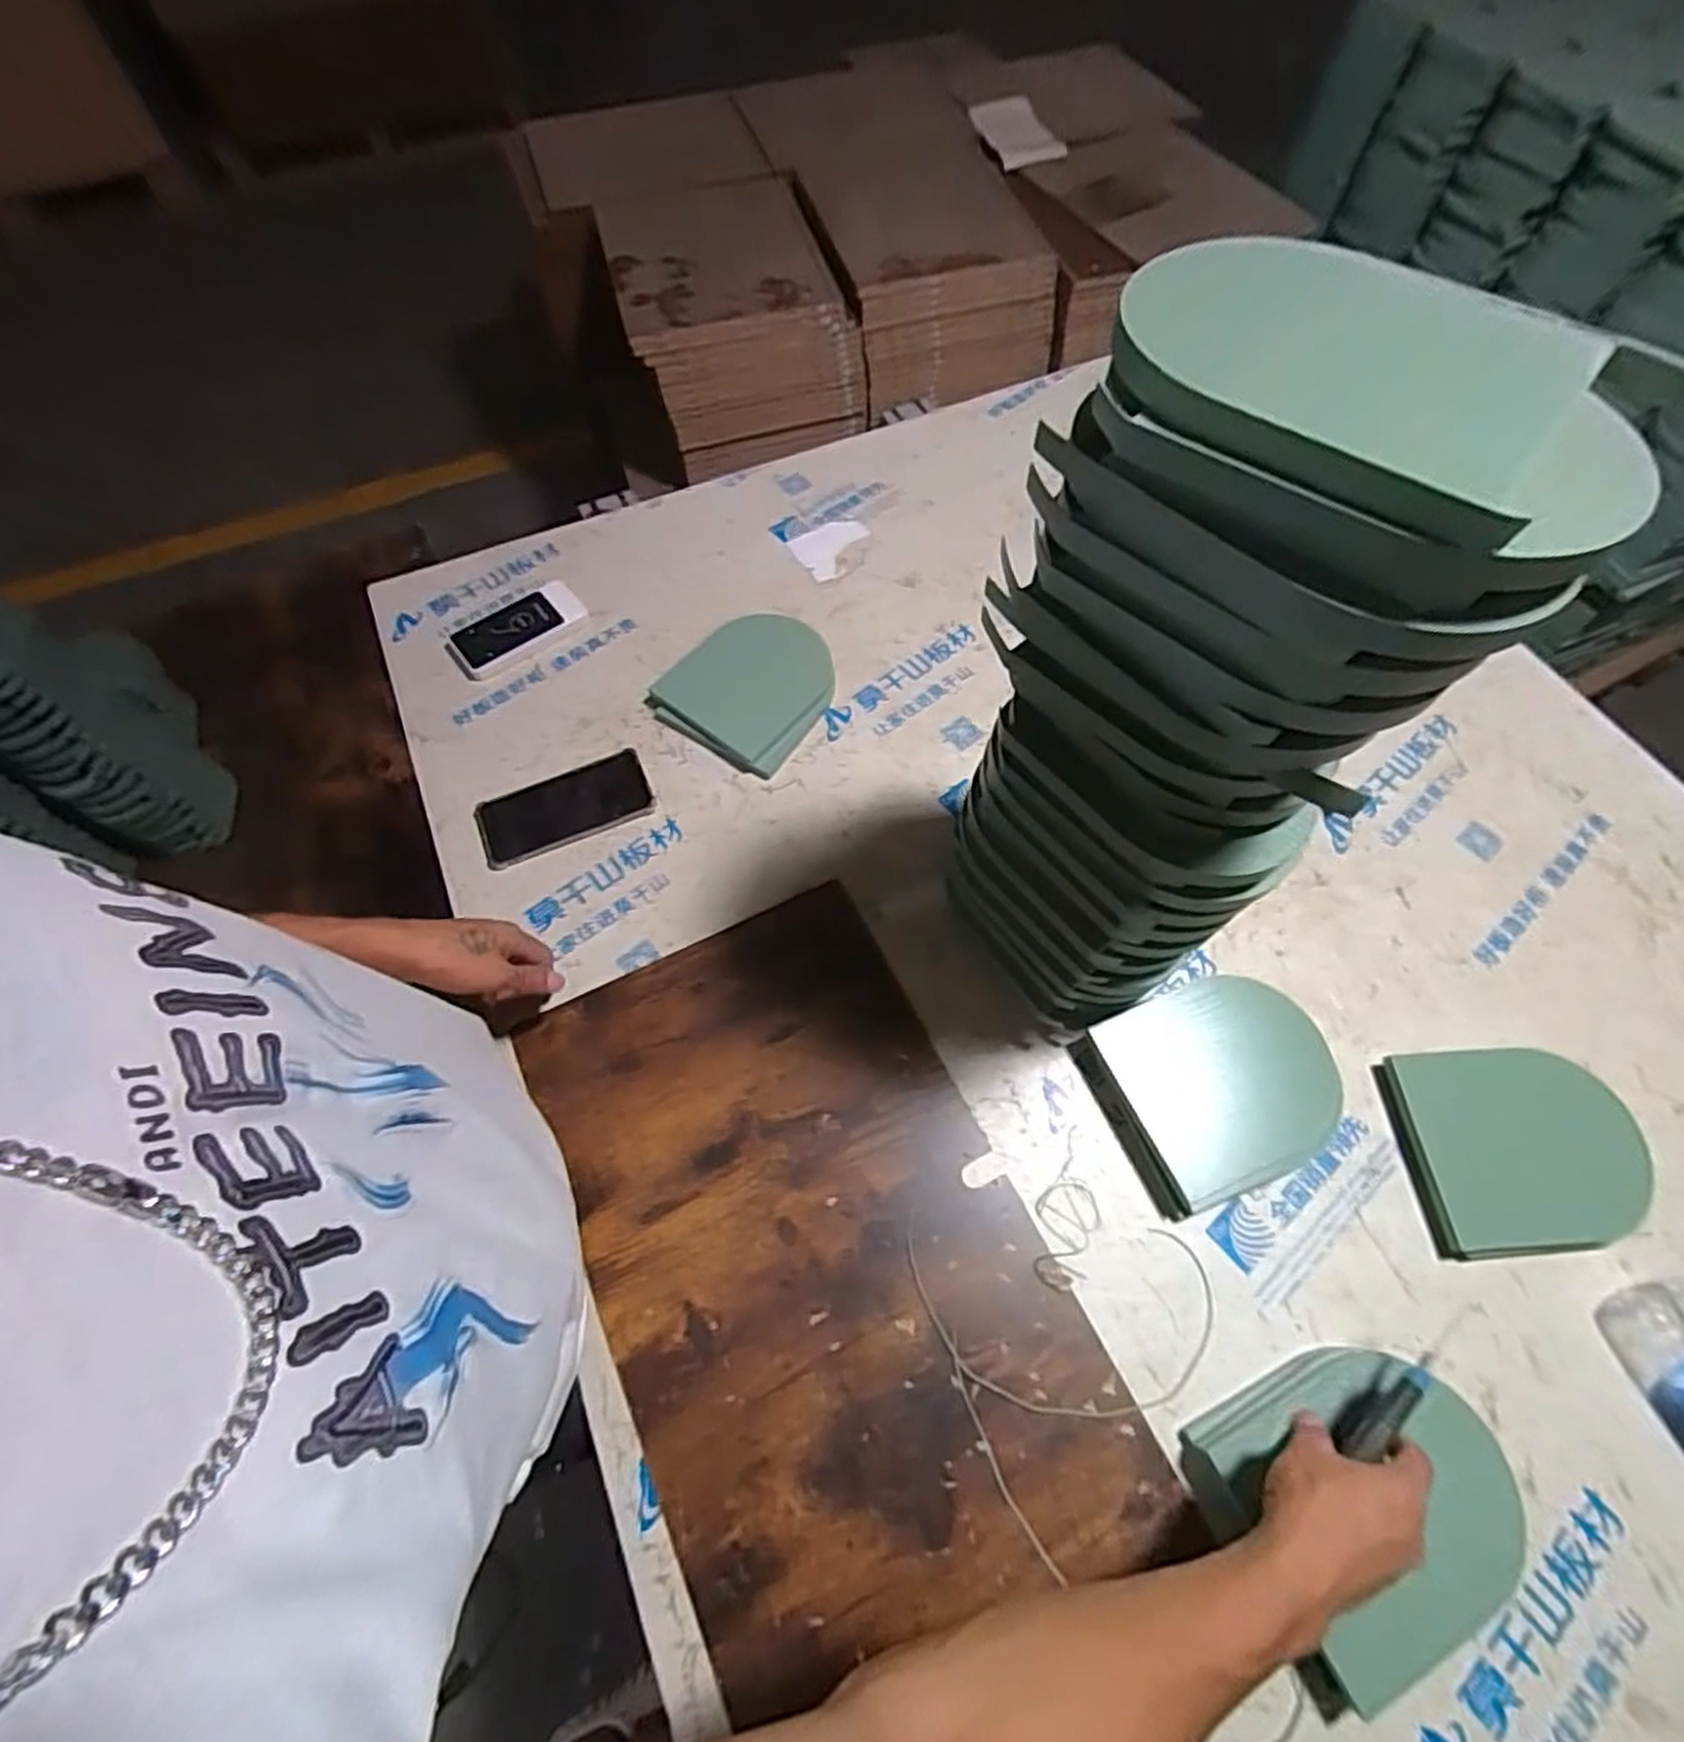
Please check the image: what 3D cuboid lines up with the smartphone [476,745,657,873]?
[{"bbox_3d":[-0.277,-0.061,0.788,0.169,0.012,0.077,-21,65,-9],"label":"smartphone"}]

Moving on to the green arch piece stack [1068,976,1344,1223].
[{"bbox_3d":[0.313,0.176,0.650,0.182,0.042,0.167,-21,65,-9],"label":"green arch piece stack"}]

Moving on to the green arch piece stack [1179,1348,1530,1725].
[{"bbox_3d":[0.335,0.409,0.513,0.178,0.053,0.151,-31,67,-12],"label":"green arch piece stack"}]

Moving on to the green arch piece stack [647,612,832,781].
[{"bbox_3d":[-0.094,-0.205,0.850,0.163,0.016,0.186,31,68,16],"label":"green arch piece stack"}]

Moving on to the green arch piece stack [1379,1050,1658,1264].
[{"bbox_3d":[0.544,0.221,0.628,0.172,0.028,0.151,-4,64,-1],"label":"green arch piece stack"}]

